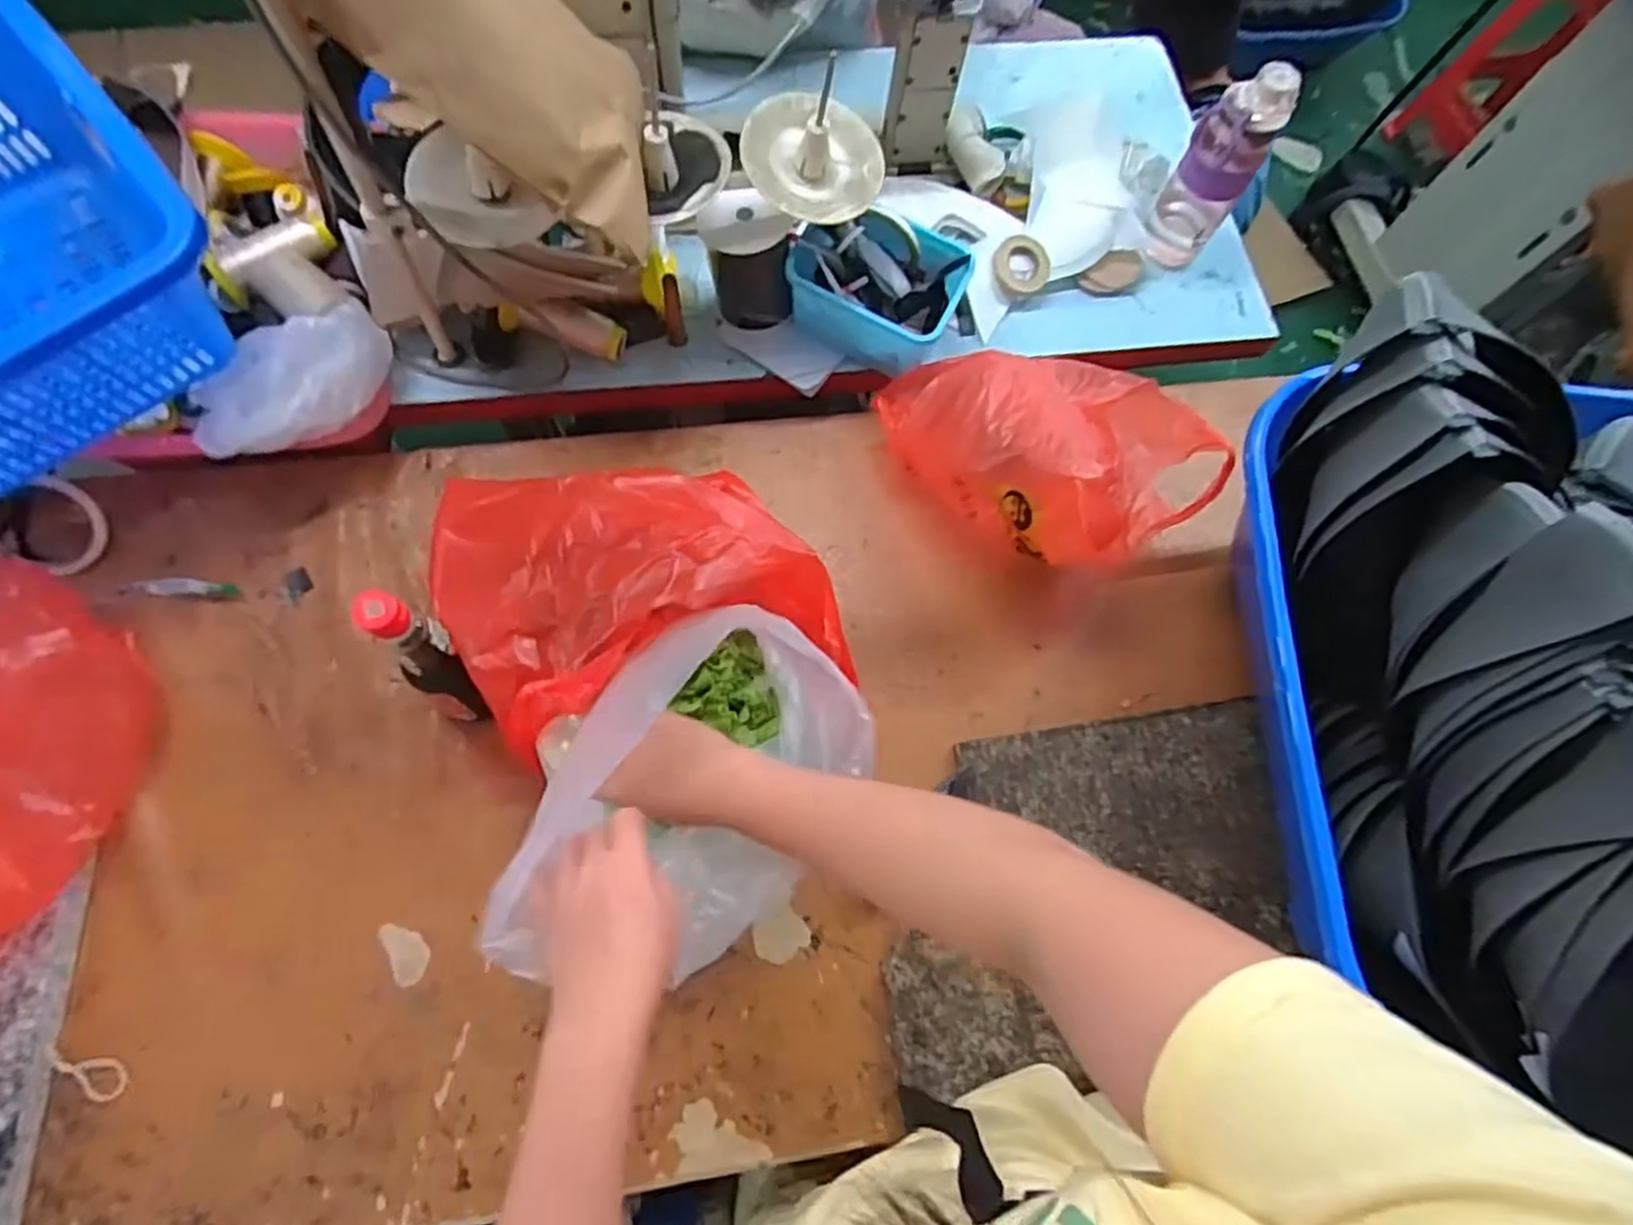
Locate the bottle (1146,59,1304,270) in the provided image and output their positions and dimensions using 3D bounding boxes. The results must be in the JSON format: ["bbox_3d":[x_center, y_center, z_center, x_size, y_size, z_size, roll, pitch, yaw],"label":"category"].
[{"bbox_3d":[0.424,-0.467,0.822,0.077,0.200,0.068,30,71,6],"label":"bottle"}]

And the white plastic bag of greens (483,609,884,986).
[{"bbox_3d":[-0.080,0.152,0.582,0.164,0.251,0.258,30,73,8],"label":"white plastic bag of greens"}]

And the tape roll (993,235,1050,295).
[{"bbox_3d":[0.229,-0.389,0.859,0.063,0.016,0.063,18,97,-8],"label":"tape roll"}]

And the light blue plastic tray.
[{"bbox_3d":[0.065,-0.338,0.784,0.166,0.081,0.123,26,71,5],"label":"light blue plastic tray"}]

